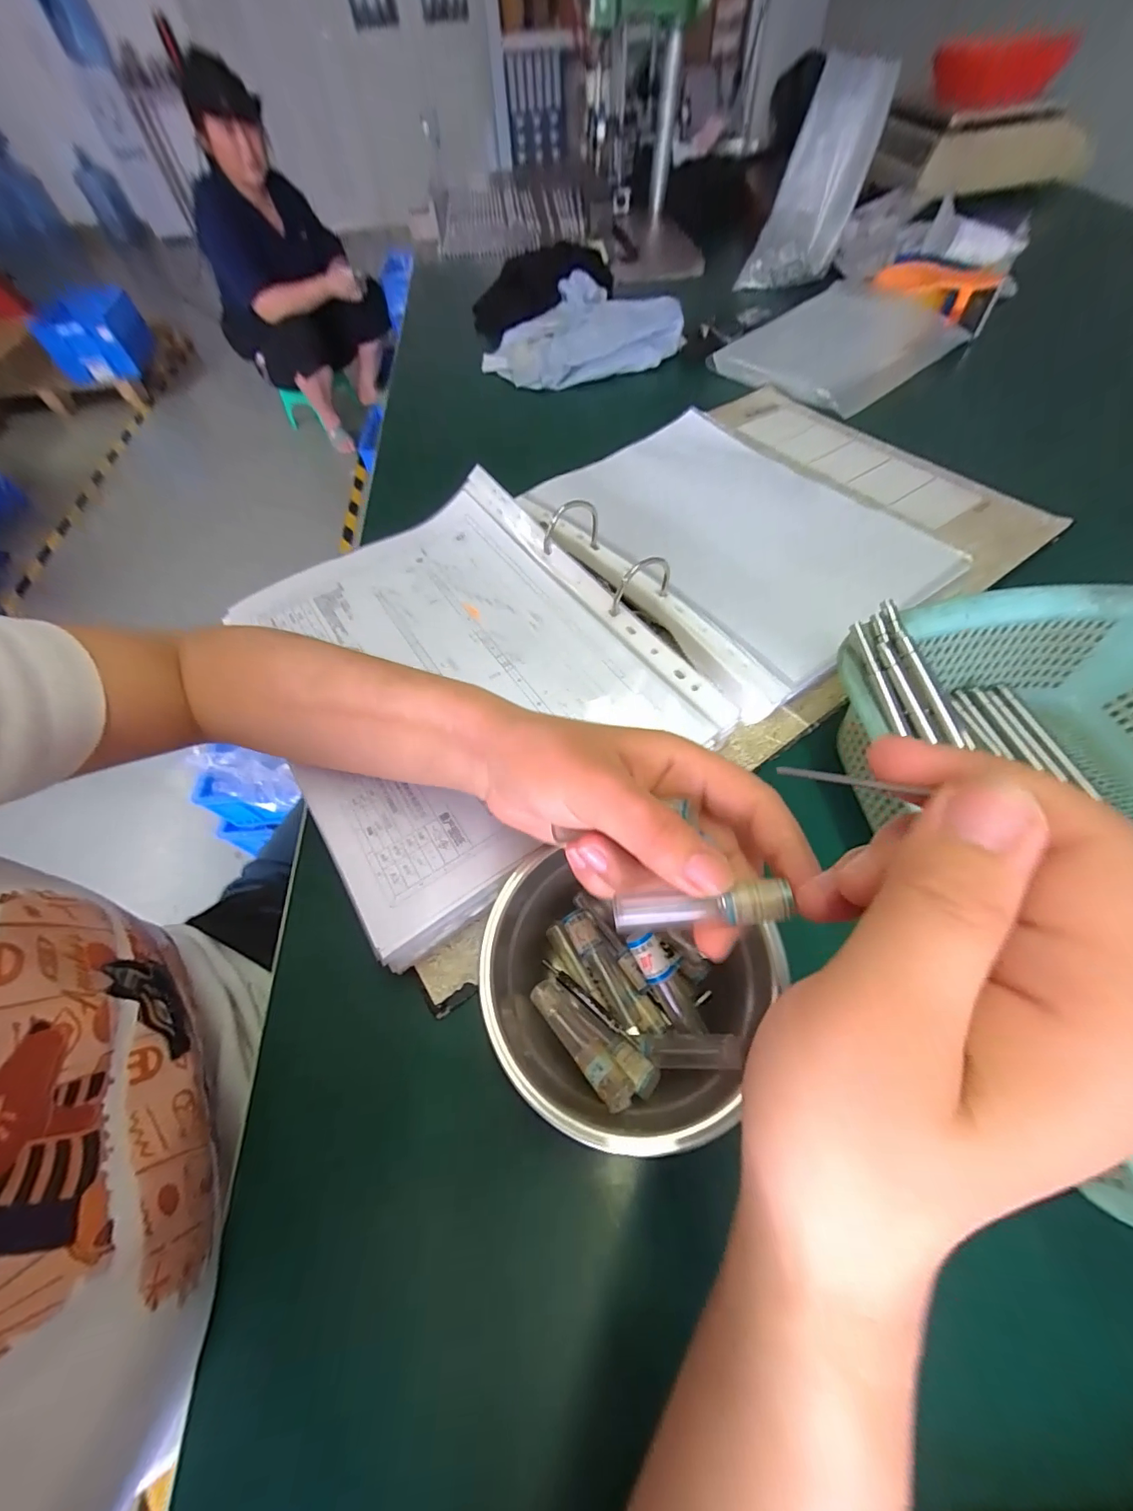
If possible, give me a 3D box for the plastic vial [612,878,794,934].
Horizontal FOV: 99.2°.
[{"bbox_3d":[0.044,0.050,0.159,0.057,0.009,0.011,-10,58,15],"label":"plastic vial"}]

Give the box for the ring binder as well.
[{"bbox_3d":[0.069,-0.147,0.379,0.595,0.065,0.326,-33,64,-15],"label":"ring binder"}]

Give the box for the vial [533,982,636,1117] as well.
[{"bbox_3d":[0.006,0.126,0.213,0.014,0.011,0.062,-36,37,-20],"label":"vial"}]

